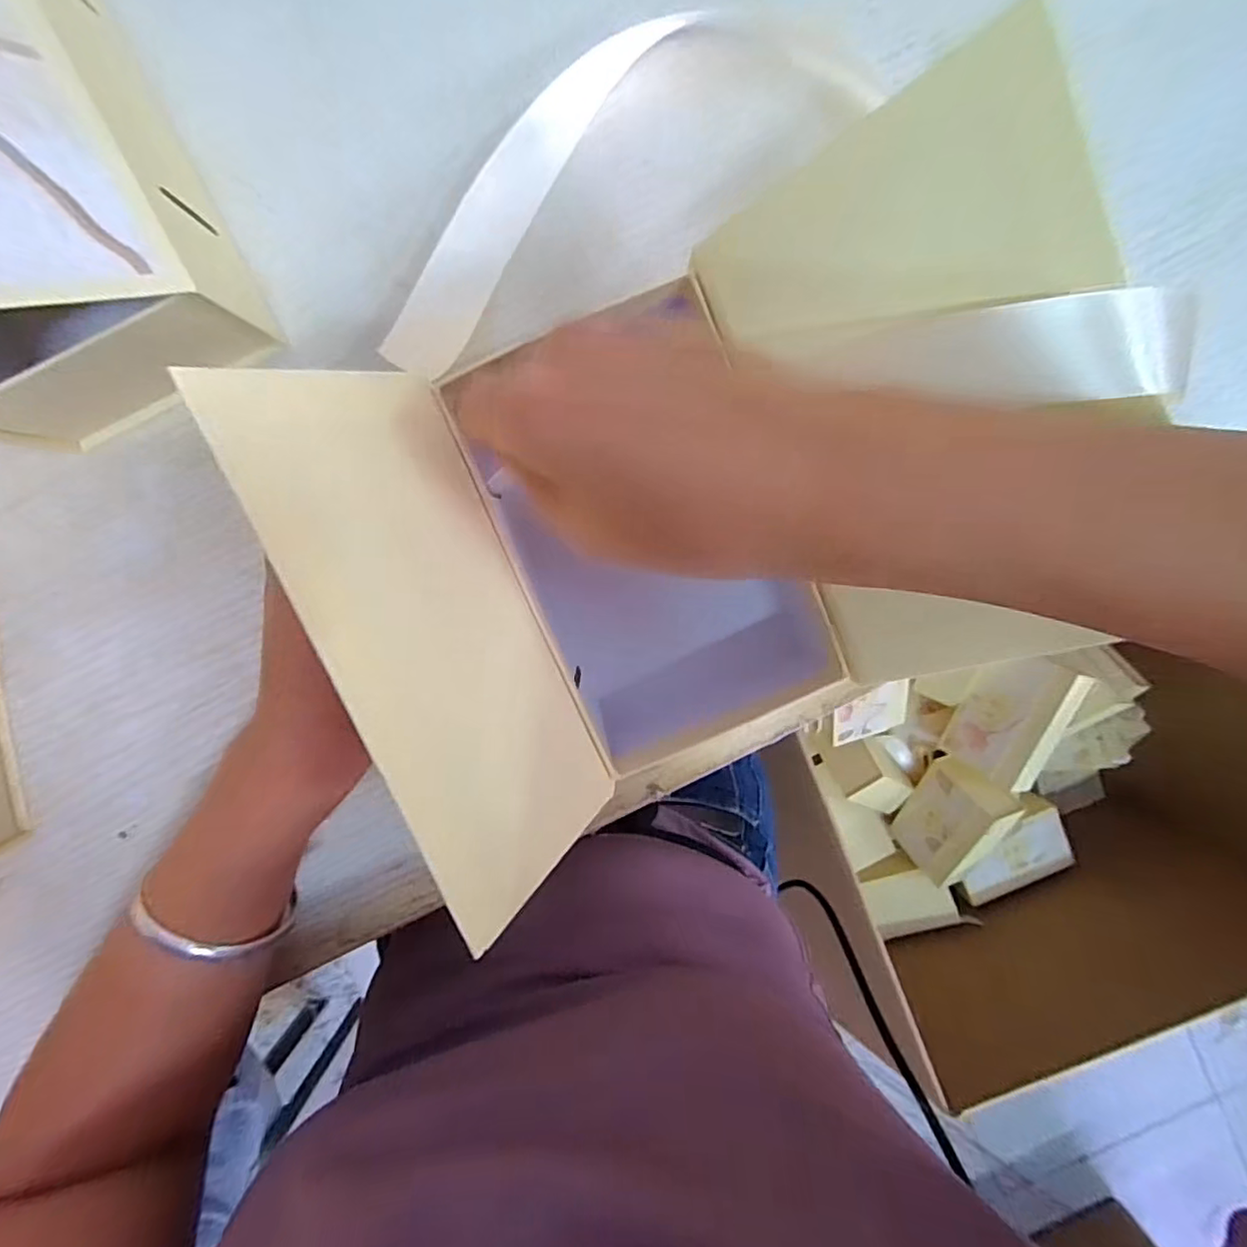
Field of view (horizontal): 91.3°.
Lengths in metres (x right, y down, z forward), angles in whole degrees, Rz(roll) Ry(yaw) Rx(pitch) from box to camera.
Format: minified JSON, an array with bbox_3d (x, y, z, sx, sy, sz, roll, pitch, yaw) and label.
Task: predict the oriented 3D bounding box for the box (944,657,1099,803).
[{"bbox_3d":[0.487,0.116,0.768,0.055,0.106,0.163,1,113,-31],"label":"box"}]

